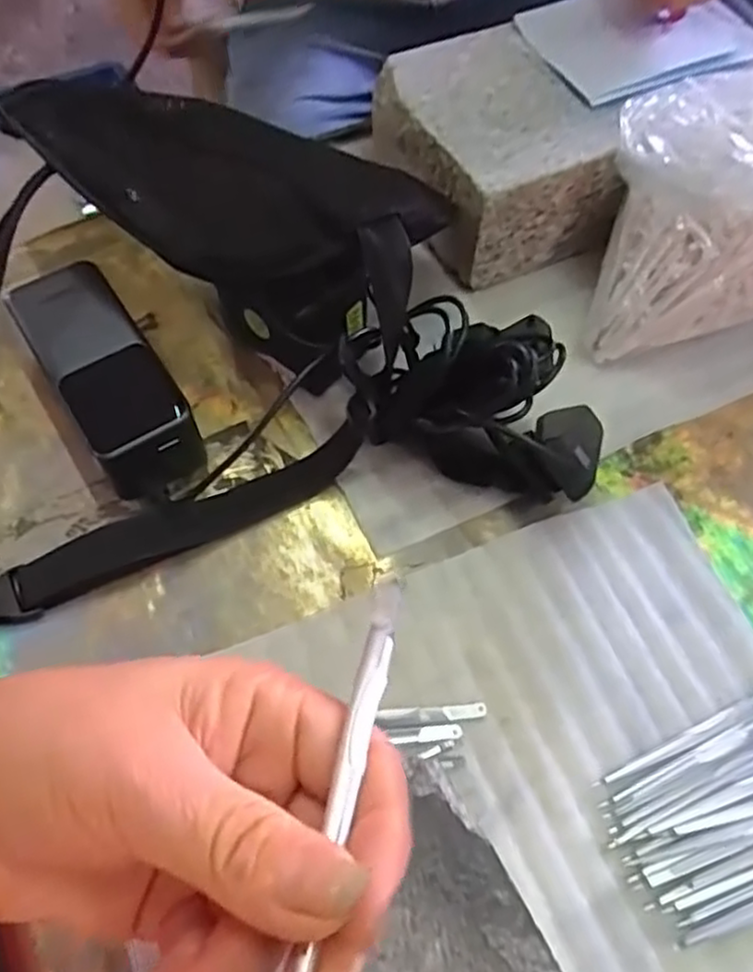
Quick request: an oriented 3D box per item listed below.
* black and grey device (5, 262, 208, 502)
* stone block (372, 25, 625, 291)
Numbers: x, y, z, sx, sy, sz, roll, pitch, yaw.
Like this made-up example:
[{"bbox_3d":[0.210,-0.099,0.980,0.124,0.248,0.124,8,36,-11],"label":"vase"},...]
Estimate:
[{"bbox_3d":[-0.147,-0.058,0.393,0.051,0.052,0.138,-30,66,-17],"label":"black and grey device"},{"bbox_3d":[0.072,-0.211,0.461,0.109,0.079,0.135,-23,64,-14],"label":"stone block"}]

